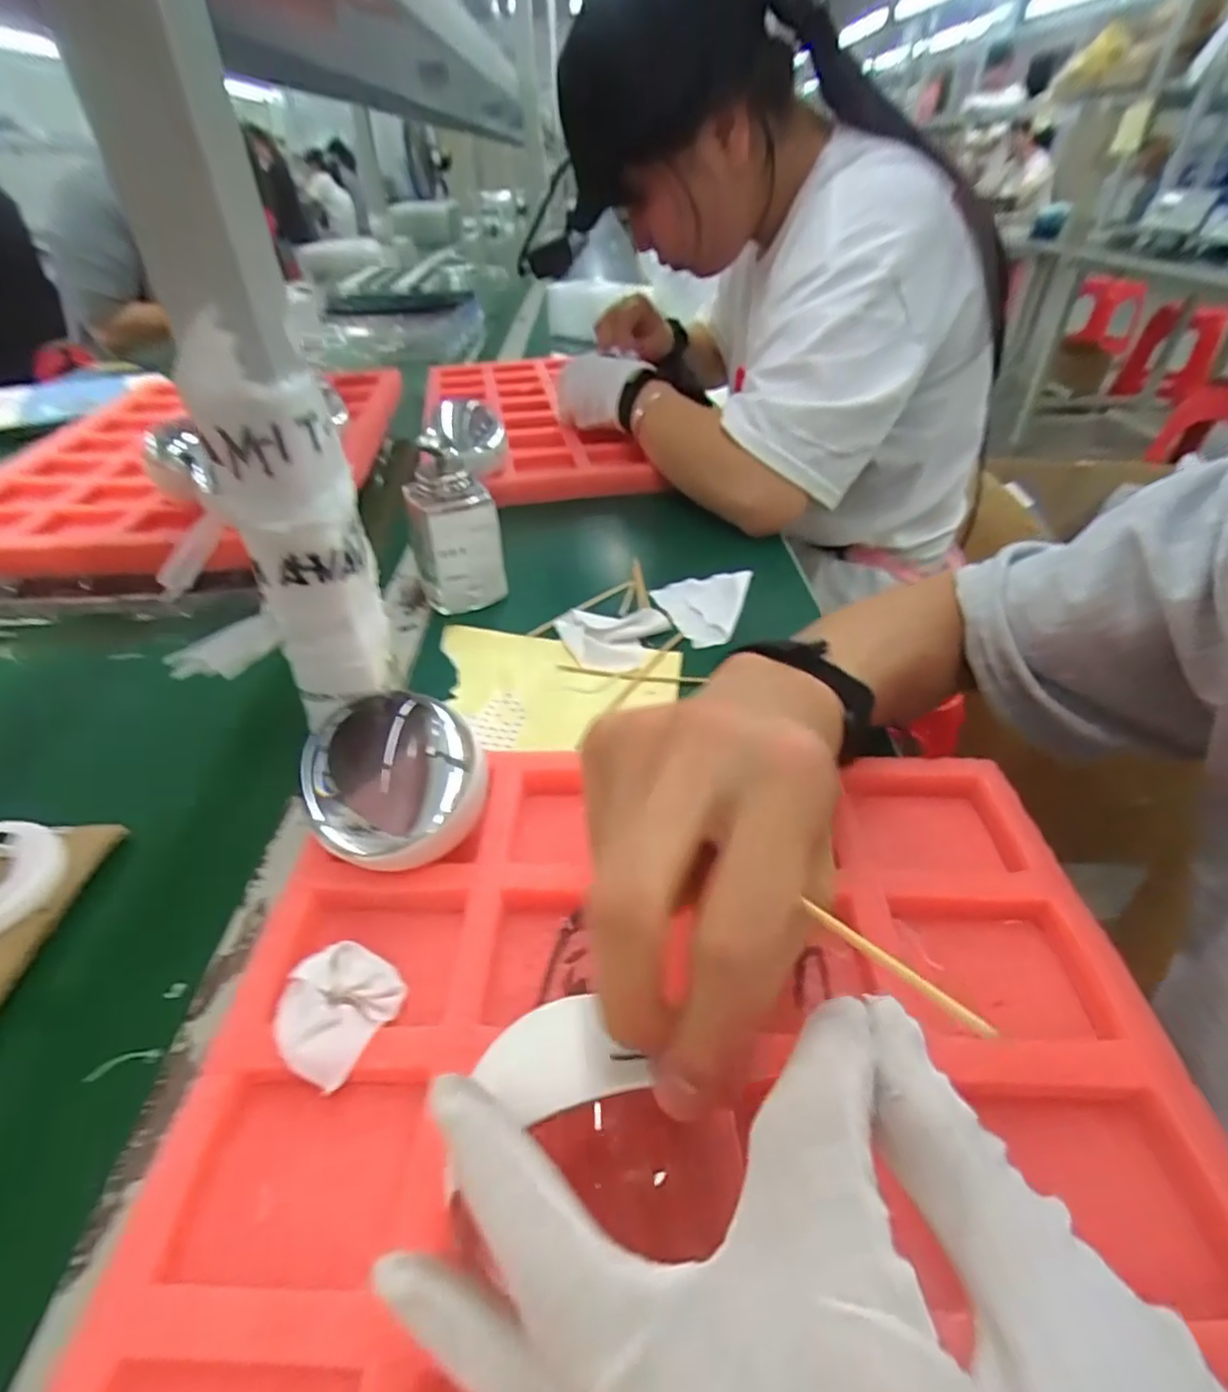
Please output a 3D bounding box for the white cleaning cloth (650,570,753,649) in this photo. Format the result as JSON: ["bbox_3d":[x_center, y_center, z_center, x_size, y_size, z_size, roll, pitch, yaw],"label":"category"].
[{"bbox_3d":[0.081,-0.069,0.497,0.080,0.007,0.085,-13,40,-15],"label":"white cleaning cloth"}]

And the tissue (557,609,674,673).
[{"bbox_3d":[-0.005,-0.041,0.461,0.077,0.011,0.065,7,39,8],"label":"tissue"}]

